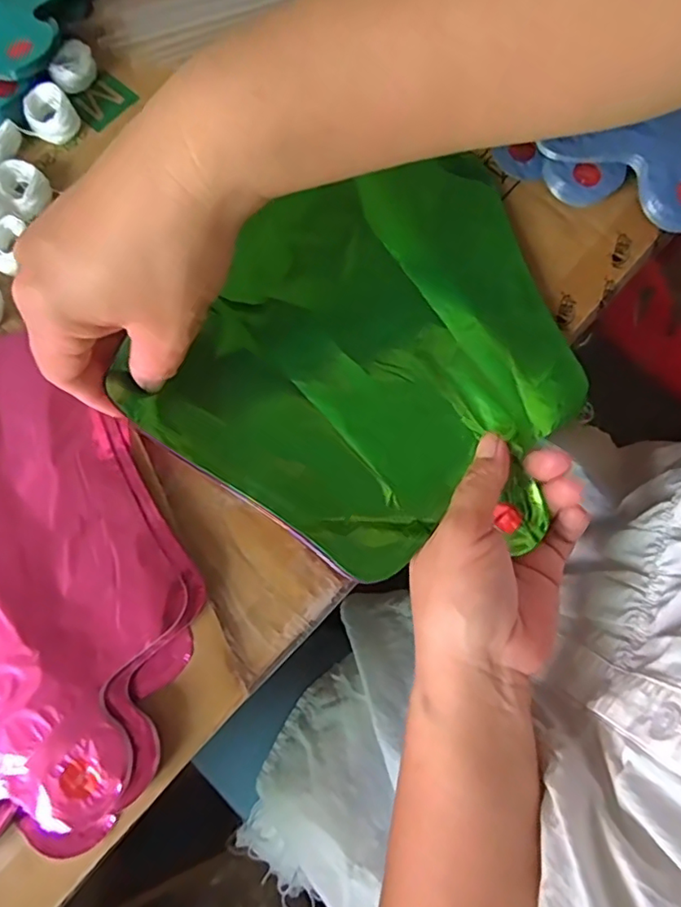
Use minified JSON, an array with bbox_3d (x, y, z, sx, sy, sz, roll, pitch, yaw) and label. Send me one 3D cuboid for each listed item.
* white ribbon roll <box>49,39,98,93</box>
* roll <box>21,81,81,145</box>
[{"bbox_3d":[-0.157,-0.227,0.327,0.026,0.010,0.029,-24,79,-5],"label":"white ribbon roll"},{"bbox_3d":[-0.167,-0.194,0.320,0.028,0.015,0.030,0,77,0],"label":"roll"}]

